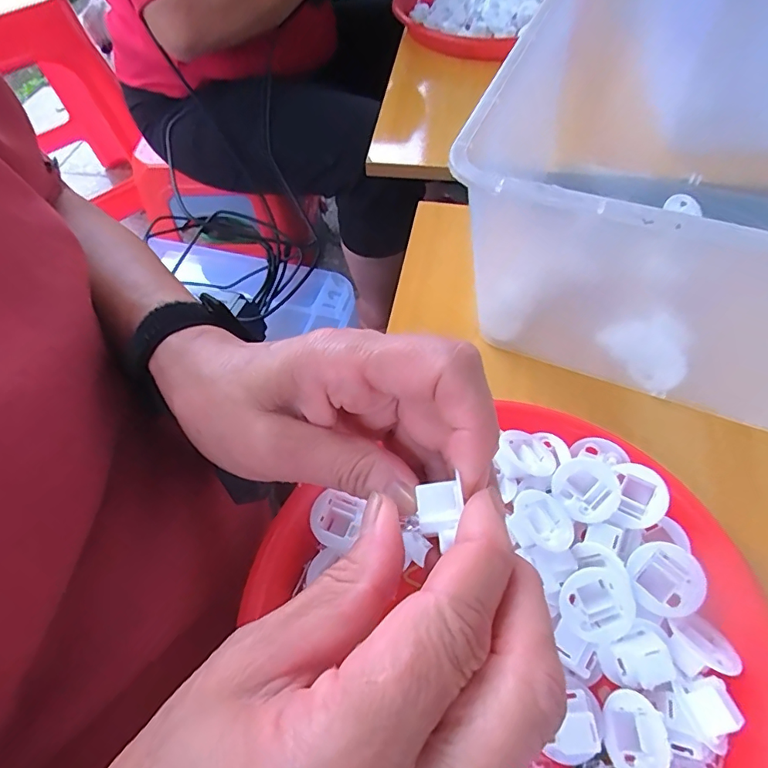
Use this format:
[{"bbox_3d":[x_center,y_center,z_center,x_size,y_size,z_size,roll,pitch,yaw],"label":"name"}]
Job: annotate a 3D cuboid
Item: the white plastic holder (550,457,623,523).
[{"bbox_3d":[0.107,0.055,0.263,0.009,0.033,0.034,-3,32,-47],"label":"white plastic holder"}]

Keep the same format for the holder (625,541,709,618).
[{"bbox_3d":[0.139,0.095,0.242,0.031,0.013,0.033,-24,60,14],"label":"holder"}]

